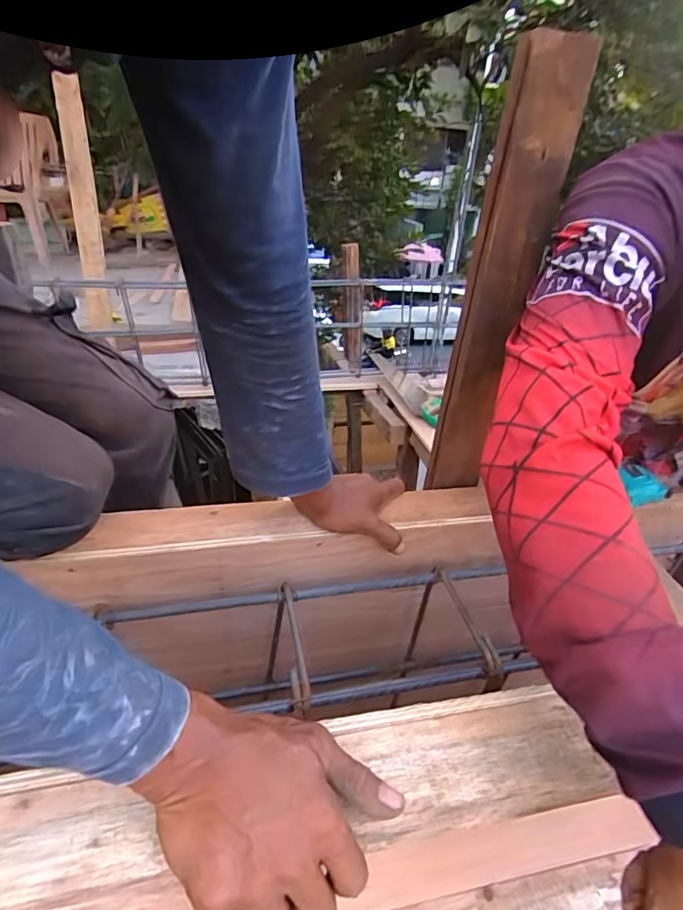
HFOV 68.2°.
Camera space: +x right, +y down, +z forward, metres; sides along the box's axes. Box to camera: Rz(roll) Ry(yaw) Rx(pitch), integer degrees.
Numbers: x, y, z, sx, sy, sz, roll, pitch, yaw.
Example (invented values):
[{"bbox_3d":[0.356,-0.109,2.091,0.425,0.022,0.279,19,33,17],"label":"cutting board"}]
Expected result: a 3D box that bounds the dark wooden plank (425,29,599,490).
[{"bbox_3d":[0.159,-0.153,0.530,0.072,0.437,0.041,11,32,12],"label":"dark wooden plank"}]

